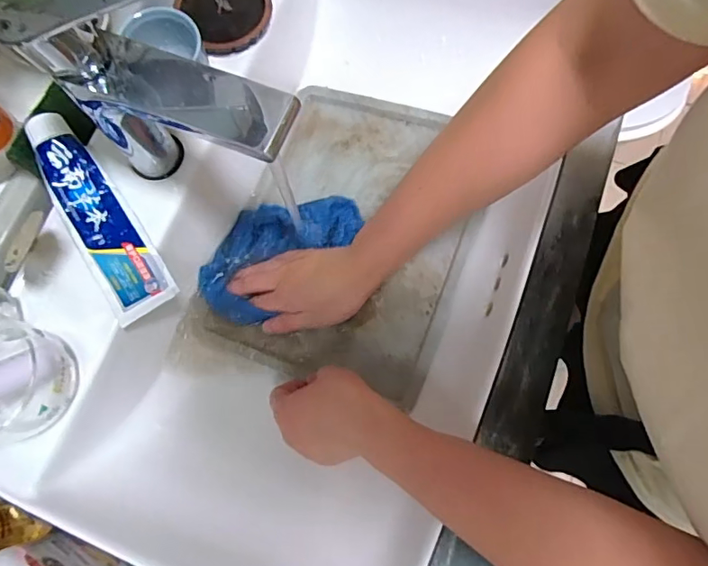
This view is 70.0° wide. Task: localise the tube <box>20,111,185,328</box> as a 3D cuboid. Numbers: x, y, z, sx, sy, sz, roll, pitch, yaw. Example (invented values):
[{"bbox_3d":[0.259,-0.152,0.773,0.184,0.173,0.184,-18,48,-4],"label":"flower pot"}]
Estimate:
[{"bbox_3d":[-0.217,-0.054,0.416,0.050,0.038,0.181,-34,77,-7],"label":"tube"}]

